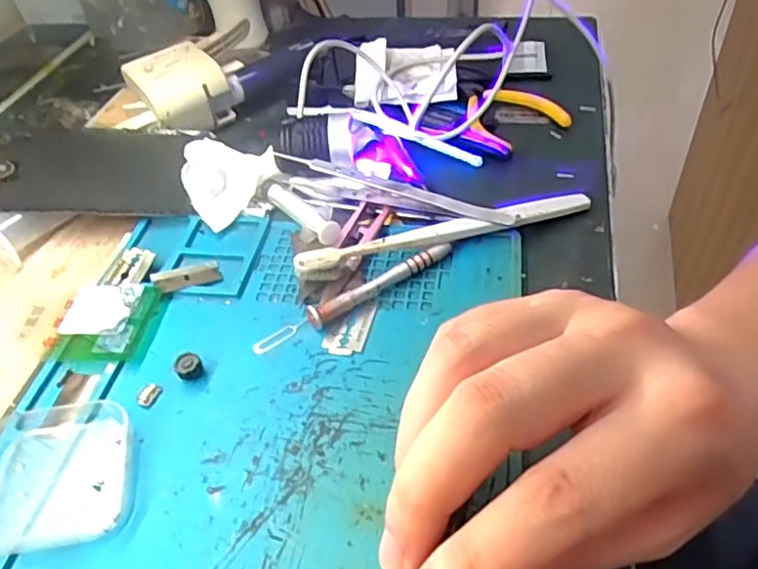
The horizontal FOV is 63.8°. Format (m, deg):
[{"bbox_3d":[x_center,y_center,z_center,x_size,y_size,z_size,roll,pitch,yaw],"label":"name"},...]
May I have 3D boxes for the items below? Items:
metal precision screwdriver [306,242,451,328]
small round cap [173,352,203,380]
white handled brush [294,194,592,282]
[{"bbox_3d":[0.001,-0.002,0.343,0.092,0.011,0.012,-28,50,-20],"label":"metal precision screwdriver"},{"bbox_3d":[-0.098,0.042,0.313,0.013,0.010,0.011,-28,50,-20],"label":"small round cap"},{"bbox_3d":[0.040,-0.031,0.360,0.179,0.020,0.018,-16,46,-9],"label":"white handled brush"}]

